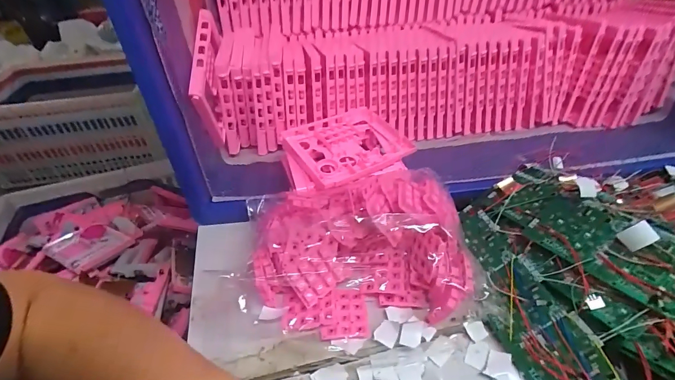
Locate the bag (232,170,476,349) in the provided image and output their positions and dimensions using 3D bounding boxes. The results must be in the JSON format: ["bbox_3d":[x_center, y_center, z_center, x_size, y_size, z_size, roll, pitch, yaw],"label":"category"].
[{"bbox_3d":[0.019,0.064,0.405,0.239,0.098,0.191,-4,40,-4],"label":"bag"}]

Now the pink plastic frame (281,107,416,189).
[{"bbox_3d":[0.018,-0.072,0.520,0.168,0.021,0.135,-25,44,-24],"label":"pink plastic frame"}]

